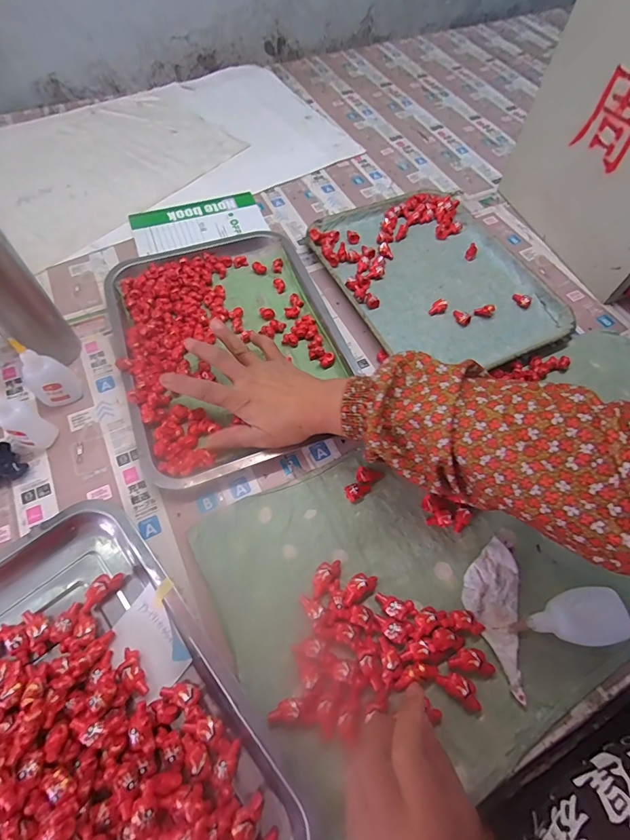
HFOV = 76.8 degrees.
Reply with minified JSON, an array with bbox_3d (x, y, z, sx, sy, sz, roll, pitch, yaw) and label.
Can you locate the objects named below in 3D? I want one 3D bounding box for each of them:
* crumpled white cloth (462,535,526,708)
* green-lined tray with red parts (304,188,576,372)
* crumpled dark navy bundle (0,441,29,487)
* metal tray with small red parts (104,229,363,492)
[{"bbox_3d":[0.162,0.173,0.363,0.049,0.010,0.123,12,62,5],"label":"crumpled white cloth"},{"bbox_3d":[0.168,-0.203,0.561,0.260,0.018,0.326,-22,64,-13],"label":"green-lined tray with red parts"},{"bbox_3d":[-0.330,0.049,0.412,0.043,0.021,0.040,0,62,-1],"label":"crumpled dark navy bundle"},{"bbox_3d":[-0.110,-0.109,0.504,0.259,0.027,0.365,-19,64,-11],"label":"metal tray with small red parts"}]

